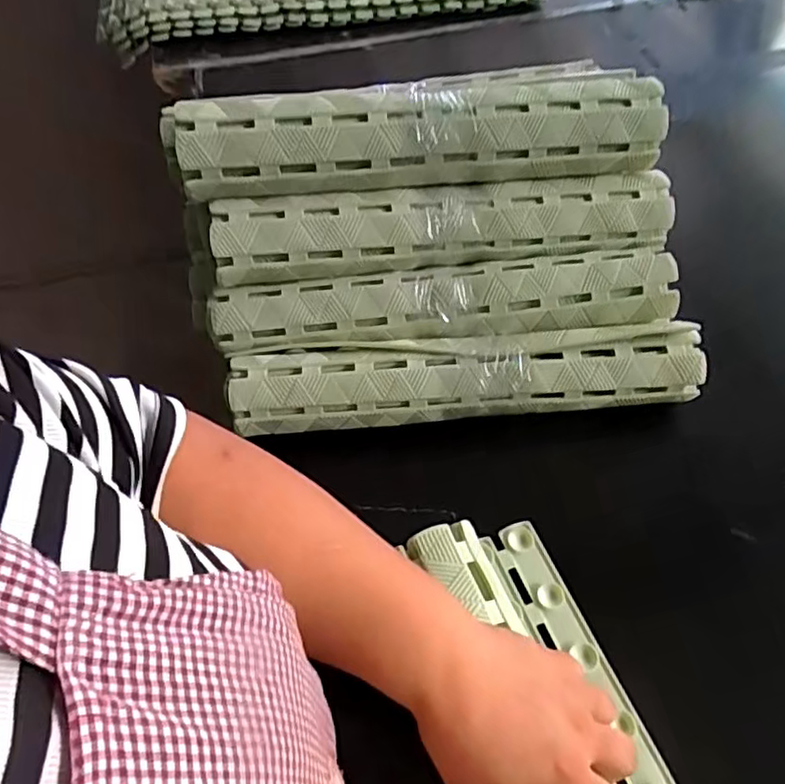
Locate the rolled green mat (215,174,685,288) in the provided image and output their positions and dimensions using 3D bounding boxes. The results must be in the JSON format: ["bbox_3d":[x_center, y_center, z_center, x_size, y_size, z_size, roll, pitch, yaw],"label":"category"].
[{"bbox_3d":[0.048,-0.146,0.541,0.390,0.055,0.053,-7,54,-3],"label":"rolled green mat"}]

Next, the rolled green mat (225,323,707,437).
[{"bbox_3d":[0.061,-0.014,0.541,0.397,0.051,0.063,-5,54,-1],"label":"rolled green mat"}]

